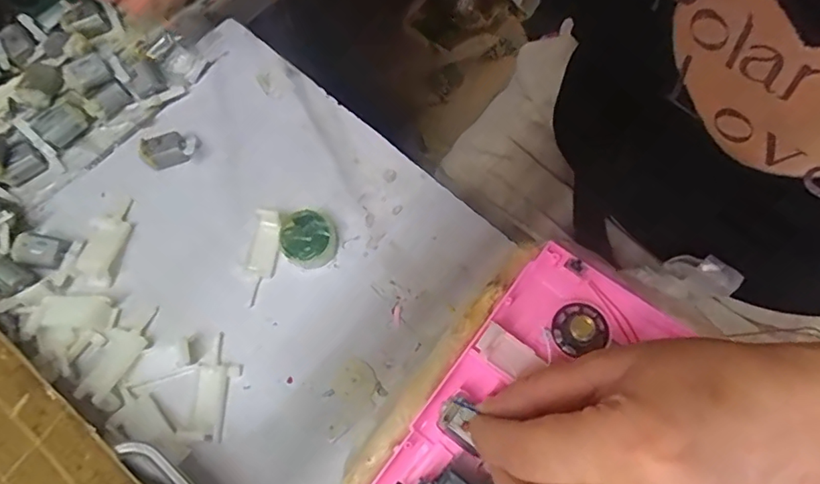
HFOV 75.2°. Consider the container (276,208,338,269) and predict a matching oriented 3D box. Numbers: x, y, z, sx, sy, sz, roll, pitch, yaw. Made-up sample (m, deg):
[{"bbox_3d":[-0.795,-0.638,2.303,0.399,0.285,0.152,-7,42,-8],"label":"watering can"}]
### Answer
[{"bbox_3d":[-0.062,-0.001,0.323,0.031,0.017,0.031,0,67,1],"label":"container"}]

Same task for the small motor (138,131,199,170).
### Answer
[{"bbox_3d":[-0.158,-0.062,0.351,0.033,0.018,0.018,-14,68,-4],"label":"small motor"}]

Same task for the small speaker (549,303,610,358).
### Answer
[{"bbox_3d":[0.085,0.043,0.268,0.028,0.011,0.025,-42,73,-15],"label":"small speaker"}]

